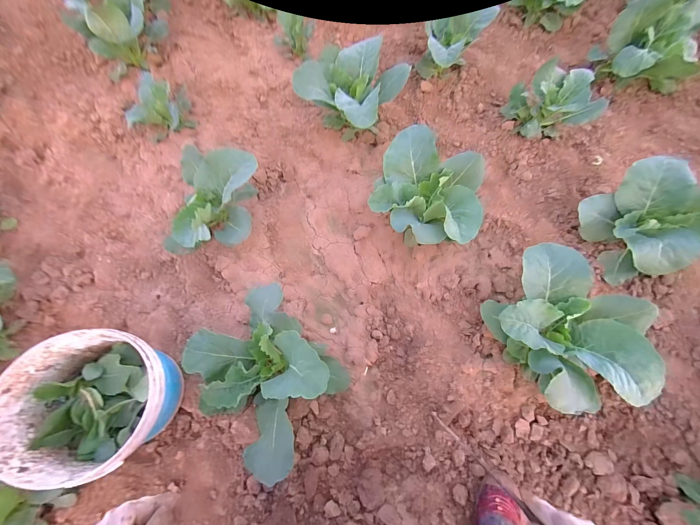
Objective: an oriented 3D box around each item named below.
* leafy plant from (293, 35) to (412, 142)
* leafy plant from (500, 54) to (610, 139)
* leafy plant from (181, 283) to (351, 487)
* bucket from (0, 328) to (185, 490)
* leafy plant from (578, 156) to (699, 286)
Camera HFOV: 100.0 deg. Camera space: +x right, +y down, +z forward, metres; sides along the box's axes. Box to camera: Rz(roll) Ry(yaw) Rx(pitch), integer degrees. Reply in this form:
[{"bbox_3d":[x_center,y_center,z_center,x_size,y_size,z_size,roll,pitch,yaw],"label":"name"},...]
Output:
[{"bbox_3d":[0.006,-0.495,0.883,0.261,0.183,0.294,28,69,11],"label":"leafy plant"},{"bbox_3d":[0.614,-0.487,0.896,0.181,0.174,0.204,-25,69,-11],"label":"leafy plant"},{"bbox_3d":[-0.161,0.200,0.543,0.295,0.147,0.233,40,71,16],"label":"leafy plant"},{"bbox_3d":[-0.419,0.245,0.527,0.216,0.228,0.207,0,65,-1],"label":"bucket"},{"bbox_3d":[0.709,-0.100,0.706,0.199,0.211,0.232,-29,70,-13],"label":"leafy plant"}]

